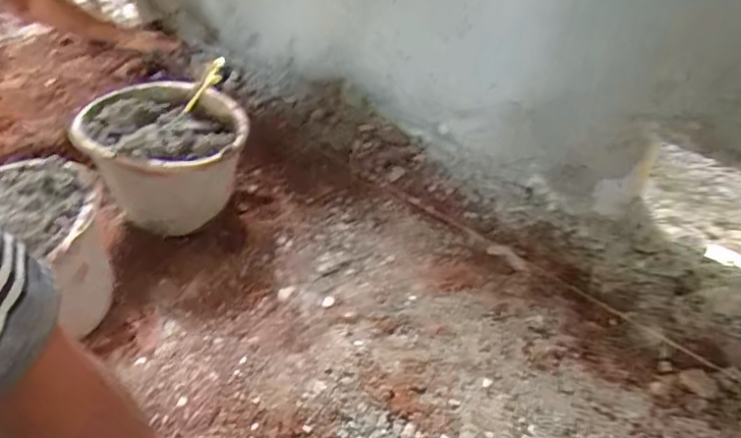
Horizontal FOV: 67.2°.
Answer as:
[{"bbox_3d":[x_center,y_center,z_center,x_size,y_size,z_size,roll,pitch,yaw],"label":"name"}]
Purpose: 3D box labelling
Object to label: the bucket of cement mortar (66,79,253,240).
[{"bbox_3d":[-0.363,-0.096,1.020,0.286,0.225,0.222,11,43,14],"label":"bucket of cement mortar"}]

